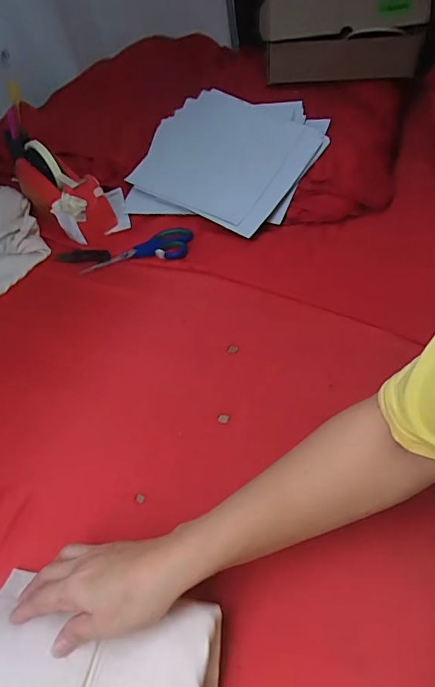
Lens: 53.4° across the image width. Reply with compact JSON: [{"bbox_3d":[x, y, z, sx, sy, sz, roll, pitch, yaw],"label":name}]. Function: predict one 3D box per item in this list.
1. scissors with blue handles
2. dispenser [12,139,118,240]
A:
[{"bbox_3d":[-0.124,-0.144,0.679,0.176,0.008,0.067,-18,54,-8],"label":"scissors with blue handles"},{"bbox_3d":[-0.271,-0.271,0.736,0.199,0.118,0.075,35,64,27],"label":"dispenser"}]

